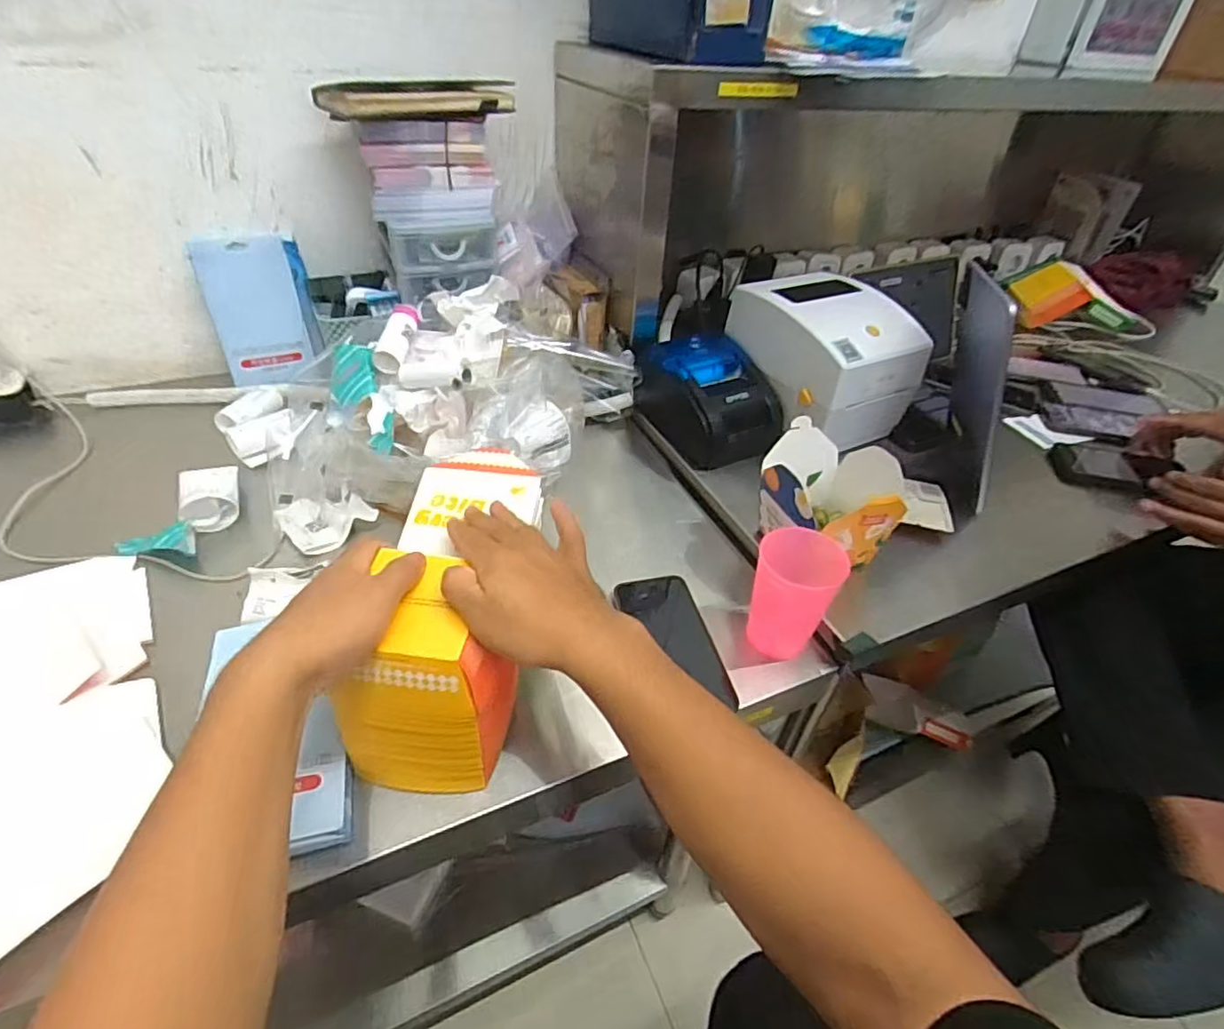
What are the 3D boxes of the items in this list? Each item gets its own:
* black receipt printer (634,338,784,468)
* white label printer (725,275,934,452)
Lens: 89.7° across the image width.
[{"bbox_3d":[0.132,-0.155,0.818,0.132,0.096,0.185,-17,45,-23],"label":"black receipt printer"},{"bbox_3d":[0.284,-0.214,0.840,0.179,0.148,0.204,-17,45,-23],"label":"white label printer"}]

